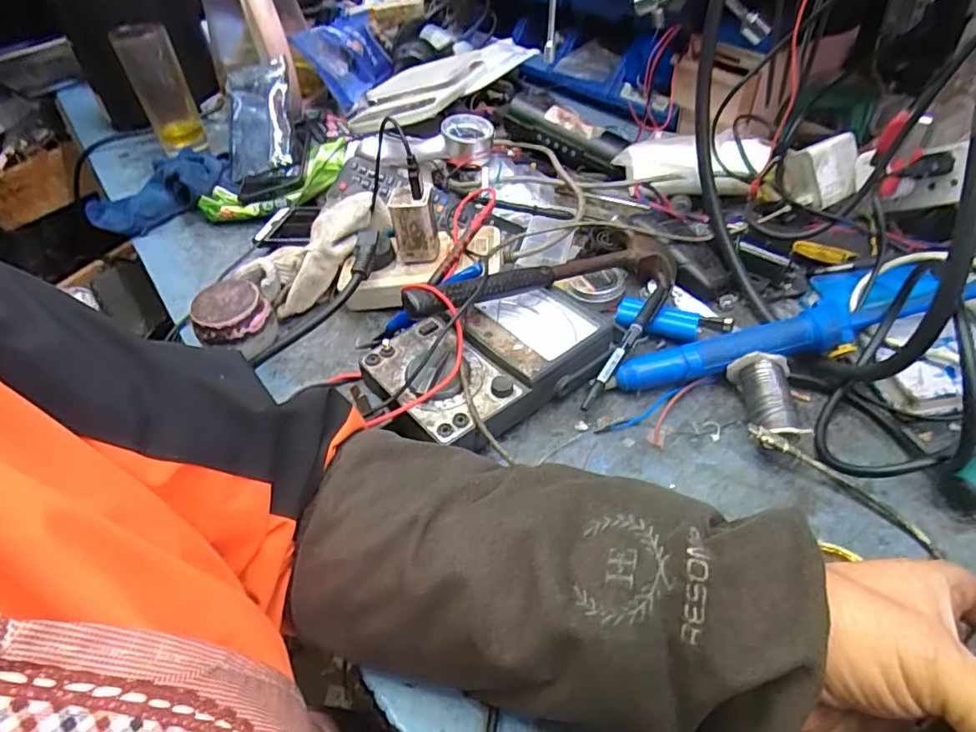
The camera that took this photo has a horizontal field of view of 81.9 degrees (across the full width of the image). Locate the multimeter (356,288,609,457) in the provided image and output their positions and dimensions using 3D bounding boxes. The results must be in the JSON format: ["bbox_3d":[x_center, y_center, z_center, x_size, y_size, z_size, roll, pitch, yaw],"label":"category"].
[{"bbox_3d":[0.006,-0.008,0.438,0.119,0.052,0.194,33,55,31],"label":"multimeter"}]

